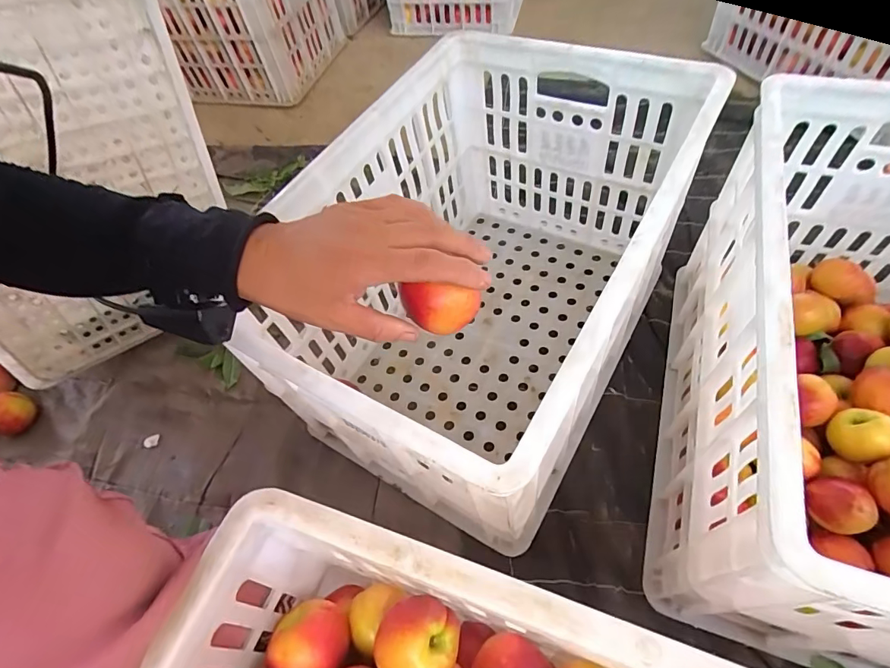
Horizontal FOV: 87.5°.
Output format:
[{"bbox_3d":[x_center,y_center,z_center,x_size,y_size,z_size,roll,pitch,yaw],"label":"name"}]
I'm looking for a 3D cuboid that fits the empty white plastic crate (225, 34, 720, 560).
[{"bbox_3d":[0.051,-0.076,0.566,0.332,0.328,0.538,25,62,20],"label":"empty white plastic crate"}]

